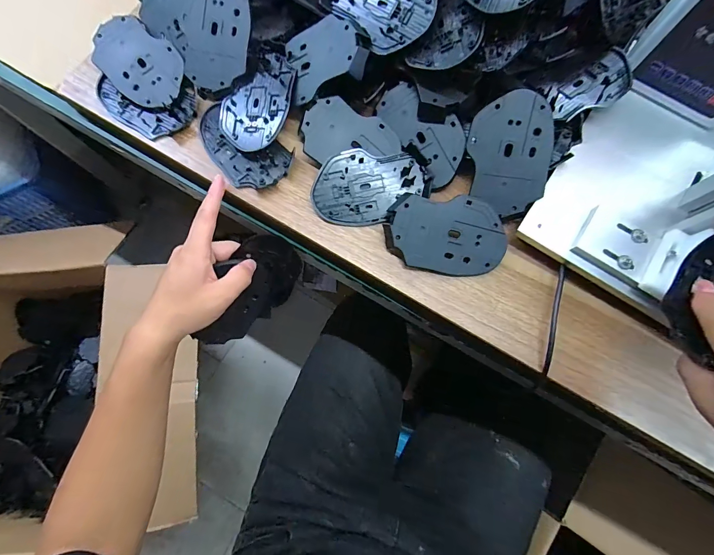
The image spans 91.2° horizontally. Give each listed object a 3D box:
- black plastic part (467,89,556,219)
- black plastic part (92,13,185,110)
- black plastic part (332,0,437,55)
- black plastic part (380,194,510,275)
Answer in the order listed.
[{"bbox_3d":[0.143,-0.114,0.326,0.070,0.006,0.105,-3,98,13],"label":"black plastic part"},{"bbox_3d":[-0.227,-0.224,0.367,0.103,0.005,0.070,35,88,-1],"label":"black plastic part"},{"bbox_3d":[0.025,-0.260,0.330,0.066,0.006,0.100,-46,77,19],"label":"black plastic part"},{"bbox_3d":[0.085,-0.040,0.334,0.112,0.009,0.073,1,93,-5],"label":"black plastic part"}]

